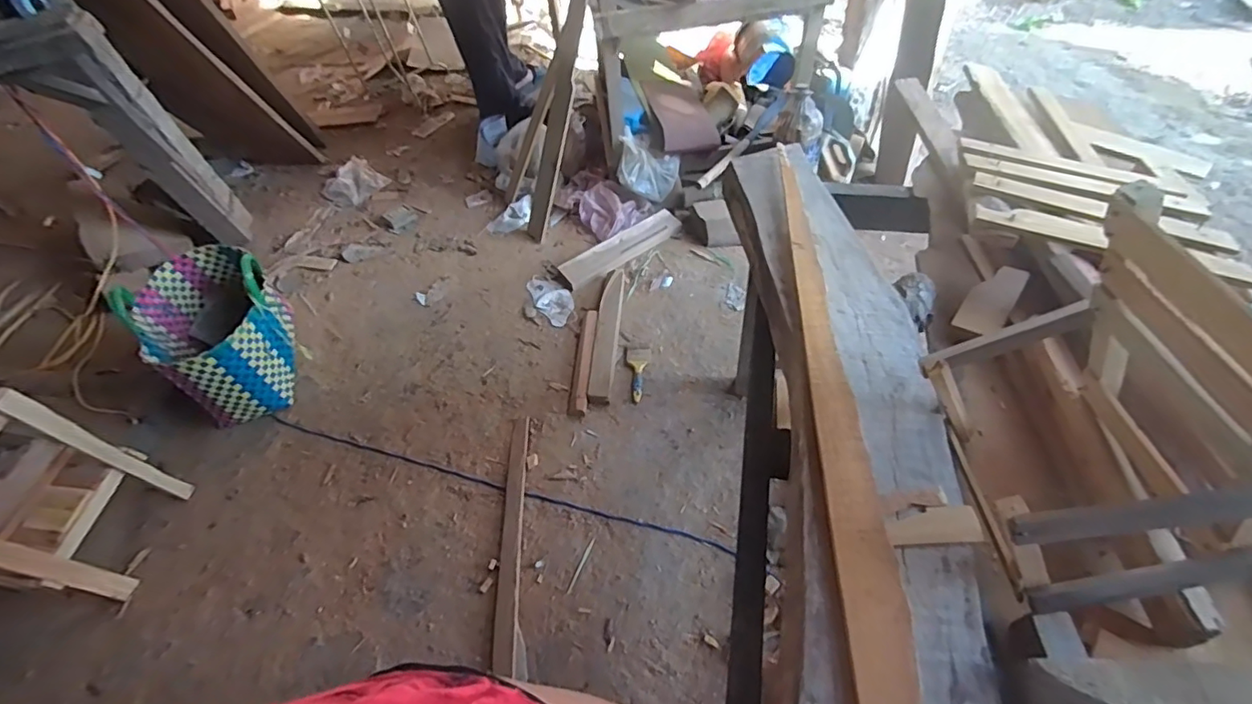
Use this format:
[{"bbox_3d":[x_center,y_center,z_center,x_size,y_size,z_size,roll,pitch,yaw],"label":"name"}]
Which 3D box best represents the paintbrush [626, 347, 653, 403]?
[{"bbox_3d":[0.041,0.062,1.628,0.072,0.016,0.195,-6,51,4],"label":"paintbrush"}]

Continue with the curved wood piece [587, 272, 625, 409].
[{"bbox_3d":[-0.057,-0.061,1.703,0.071,0.022,0.499,-1,52,8],"label":"curved wood piece"}]

